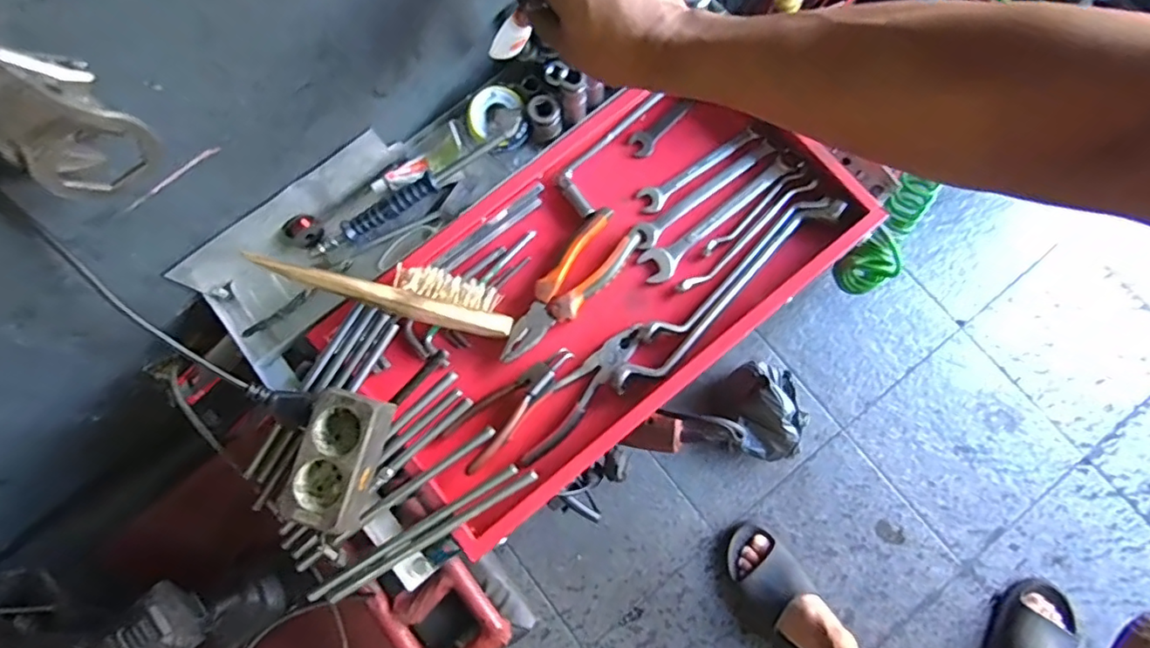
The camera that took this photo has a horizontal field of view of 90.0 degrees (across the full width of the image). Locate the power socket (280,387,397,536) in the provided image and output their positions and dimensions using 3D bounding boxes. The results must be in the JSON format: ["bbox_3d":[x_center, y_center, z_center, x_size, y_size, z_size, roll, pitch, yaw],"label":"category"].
[{"bbox_3d":[-0.194,0.111,0.483,0.057,0.055,0.106,16,79,4],"label":"power socket"}]

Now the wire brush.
[{"bbox_3d":[-0.160,-0.031,0.510,0.214,0.023,0.051,11,78,-26],"label":"wire brush"}]

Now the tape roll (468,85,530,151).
[{"bbox_3d":[-0.076,-0.202,0.554,0.054,0.026,0.060,-18,79,-2],"label":"tape roll"}]

